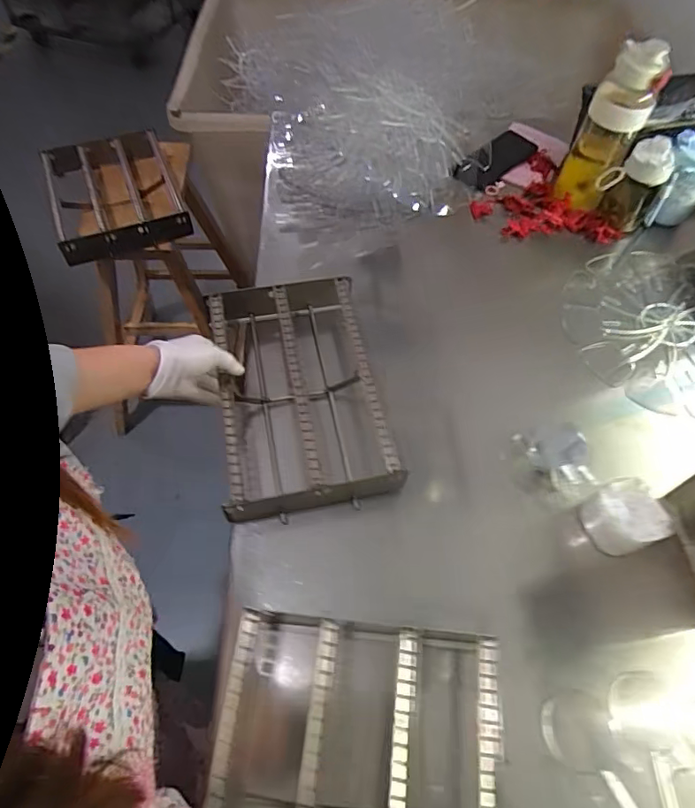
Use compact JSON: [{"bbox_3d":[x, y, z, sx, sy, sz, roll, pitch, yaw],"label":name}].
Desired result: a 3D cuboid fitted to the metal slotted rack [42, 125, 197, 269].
[{"bbox_3d":[-0.476,-0.431,1.079,0.247,0.064,0.315,-18,61,-13],"label":"metal slotted rack"}]

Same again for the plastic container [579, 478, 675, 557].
[{"bbox_3d":[0.322,0.135,0.613,0.079,0.055,0.073,-19,61,-14],"label":"plastic container"}]

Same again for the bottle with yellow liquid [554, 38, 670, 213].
[{"bbox_3d":[0.417,-0.433,0.846,0.090,0.247,0.075,28,62,14],"label":"bottle with yellow liquid"}]

